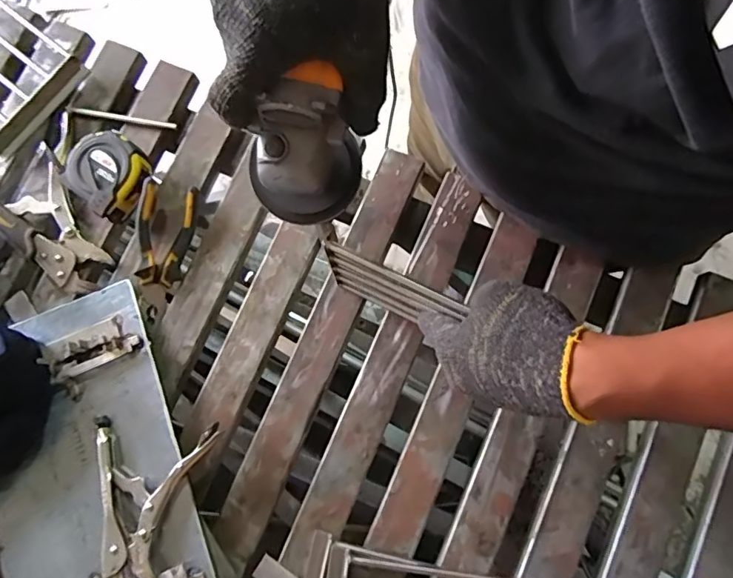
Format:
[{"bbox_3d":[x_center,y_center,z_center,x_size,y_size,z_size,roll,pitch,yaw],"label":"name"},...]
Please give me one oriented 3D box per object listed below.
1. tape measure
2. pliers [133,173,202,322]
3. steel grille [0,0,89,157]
[{"bbox_3d":[-0.288,-0.131,0.569,0.083,0.049,0.085,42,85,8],"label":"tape measure"},{"bbox_3d":[-0.228,-0.042,0.554,0.058,0.039,0.151,5,81,3],"label":"pliers"},{"bbox_3d":[-0.511,-0.310,0.612,0.334,0.032,0.148,38,84,8],"label":"steel grille"}]

